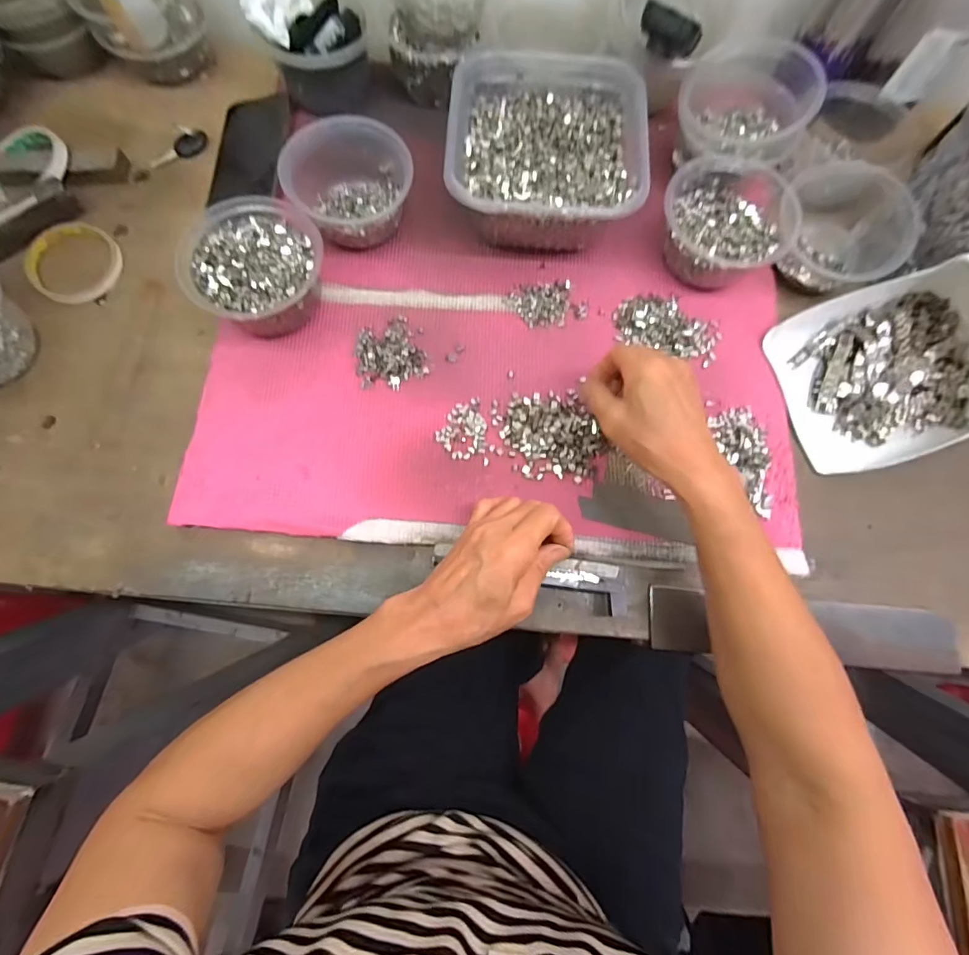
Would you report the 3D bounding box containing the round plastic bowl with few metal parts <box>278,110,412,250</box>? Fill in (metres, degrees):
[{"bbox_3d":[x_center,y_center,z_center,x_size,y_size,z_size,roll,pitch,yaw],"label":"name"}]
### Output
[{"bbox_3d":[-0.123,-0.267,0.437,0.102,0.073,0.093,0,76,-1],"label":"round plastic bowl with few metal parts"}]

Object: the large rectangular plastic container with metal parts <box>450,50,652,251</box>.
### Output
[{"bbox_3d":[0.055,-0.304,0.446,0.170,0.075,0.179,4,76,0],"label":"large rectangular plastic container with metal parts"}]

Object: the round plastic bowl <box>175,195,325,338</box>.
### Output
[{"bbox_3d":[-0.197,-0.181,0.417,0.111,0.060,0.110,0,76,-1],"label":"round plastic bowl"}]

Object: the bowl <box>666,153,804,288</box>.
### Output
[{"bbox_3d":[0.221,-0.235,0.439,0.113,0.059,0.111,0,76,-1],"label":"bowl"}]

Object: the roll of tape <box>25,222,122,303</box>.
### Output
[{"bbox_3d":[-0.401,-0.210,0.455,0.088,0.012,0.081,0,76,-1],"label":"roll of tape"}]

